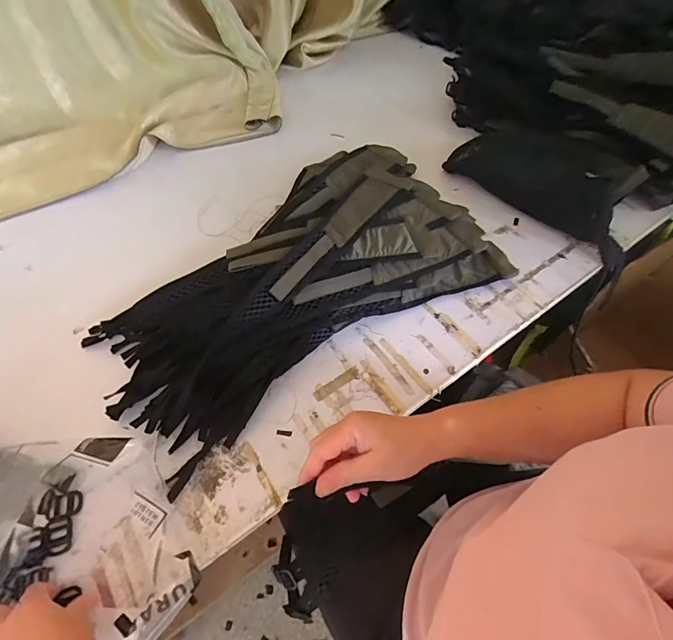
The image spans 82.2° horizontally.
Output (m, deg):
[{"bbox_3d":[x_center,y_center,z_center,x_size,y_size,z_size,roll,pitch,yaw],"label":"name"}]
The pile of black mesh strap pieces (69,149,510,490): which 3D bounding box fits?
[{"bbox_3d":[-0.041,-0.056,0.564,0.593,0.064,0.323,-36,66,-19],"label":"pile of black mesh strap pieces"}]

